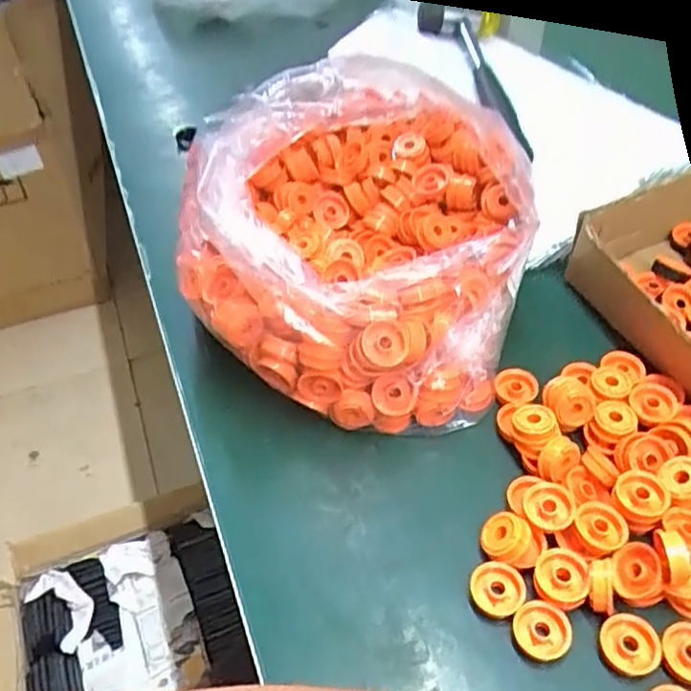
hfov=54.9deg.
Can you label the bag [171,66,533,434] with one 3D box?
[{"bbox_3d":[0.014,-0.089,0.414,0.201,0.134,0.224,15,49,16],"label":"bag"}]

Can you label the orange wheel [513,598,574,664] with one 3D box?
[{"bbox_3d":[0.092,0.133,0.311,0.025,0.007,0.025,-5,63,11],"label":"orange wheel"}]

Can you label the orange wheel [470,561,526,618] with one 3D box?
[{"bbox_3d":[0.074,0.118,0.323,0.025,0.008,0.024,-1,46,1],"label":"orange wheel"}]

